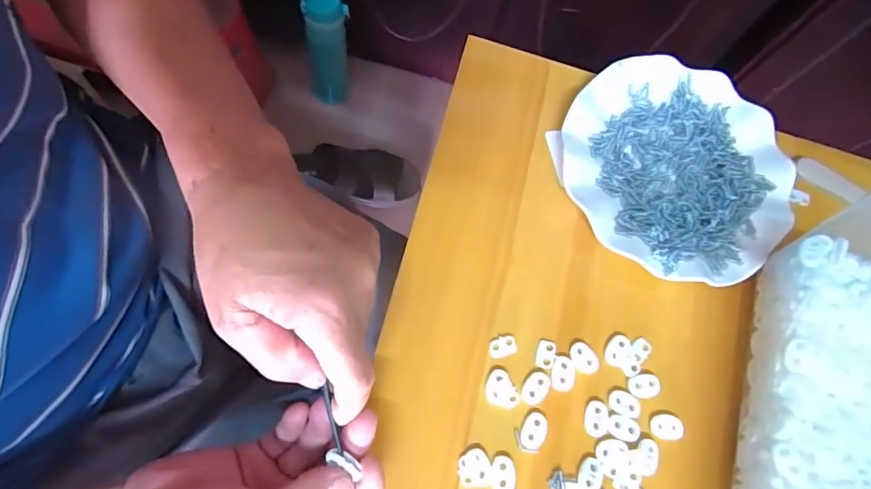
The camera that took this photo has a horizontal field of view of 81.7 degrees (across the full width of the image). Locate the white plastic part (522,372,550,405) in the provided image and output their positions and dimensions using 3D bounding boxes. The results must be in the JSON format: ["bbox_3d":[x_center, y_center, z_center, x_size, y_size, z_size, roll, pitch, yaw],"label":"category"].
[{"bbox_3d":[0.068,0.098,0.342,0.016,0.004,0.023,36,71,4],"label":"white plastic part"}]

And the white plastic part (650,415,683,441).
[{"bbox_3d":[0.159,0.125,0.345,0.022,0.004,0.016,6,72,-6],"label":"white plastic part"}]

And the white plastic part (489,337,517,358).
[{"bbox_3d":[0.047,0.071,0.348,0.020,0.004,0.013,-22,77,-14],"label":"white plastic part"}]

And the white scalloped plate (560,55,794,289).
[{"bbox_3d":[0.190,-0.062,0.397,0.178,0.018,0.178,2,72,-8],"label":"white scalloped plate"}]

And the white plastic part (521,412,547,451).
[{"bbox_3d":[0.066,0.124,0.333,0.016,0.004,0.023,23,71,-1],"label":"white plastic part"}]

